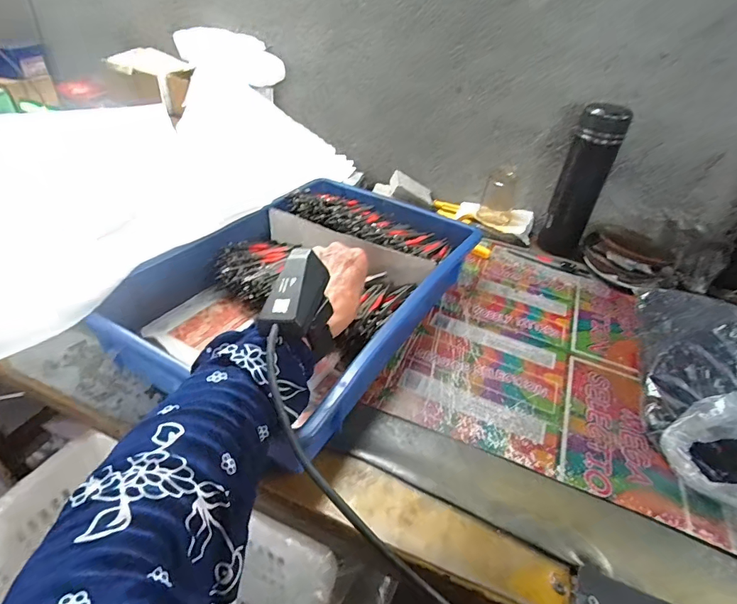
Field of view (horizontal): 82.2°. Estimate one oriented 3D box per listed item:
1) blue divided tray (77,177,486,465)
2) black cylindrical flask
[{"bbox_3d":[-0.071,-0.027,0.538,0.279,0.107,0.408,24,40,22],"label":"blue divided tray"},{"bbox_3d":[0.334,-0.184,0.664,0.071,0.230,0.055,22,39,19],"label":"black cylindrical flask"}]

